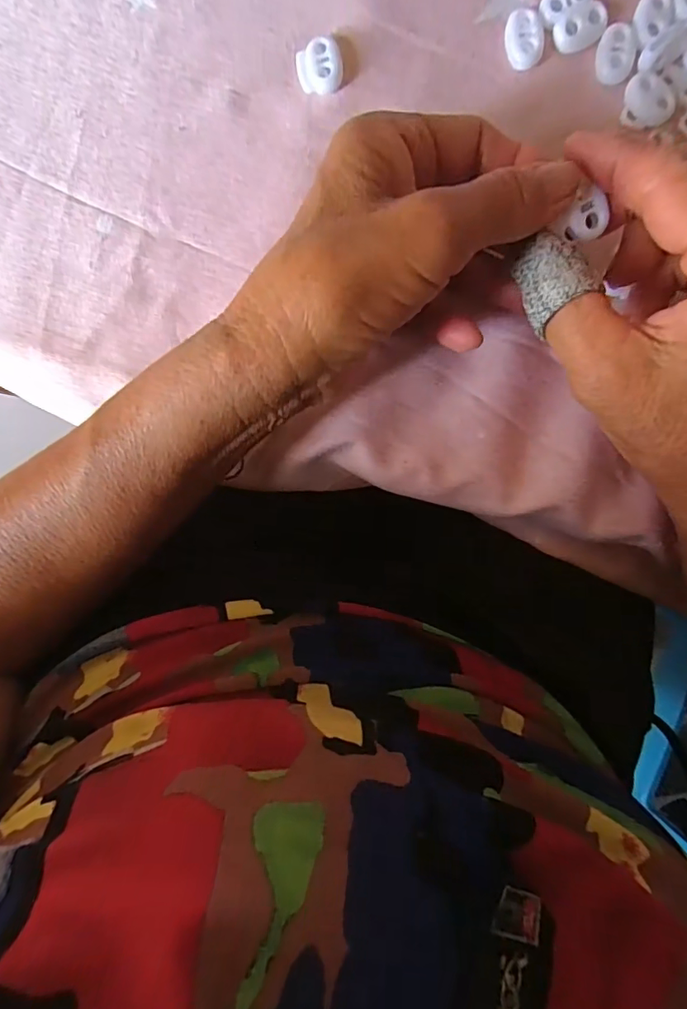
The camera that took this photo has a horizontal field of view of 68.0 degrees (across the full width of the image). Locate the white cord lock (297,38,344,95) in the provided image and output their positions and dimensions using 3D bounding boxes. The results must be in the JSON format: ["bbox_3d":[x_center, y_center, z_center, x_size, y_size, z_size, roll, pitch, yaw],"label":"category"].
[{"bbox_3d":[-0.010,-0.187,0.218,0.019,0.008,0.019,1,96,2],"label":"white cord lock"}]

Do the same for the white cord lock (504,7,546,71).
[{"bbox_3d":[0.077,-0.197,0.215,0.015,0.004,0.023,-1,96,3],"label":"white cord lock"}]

